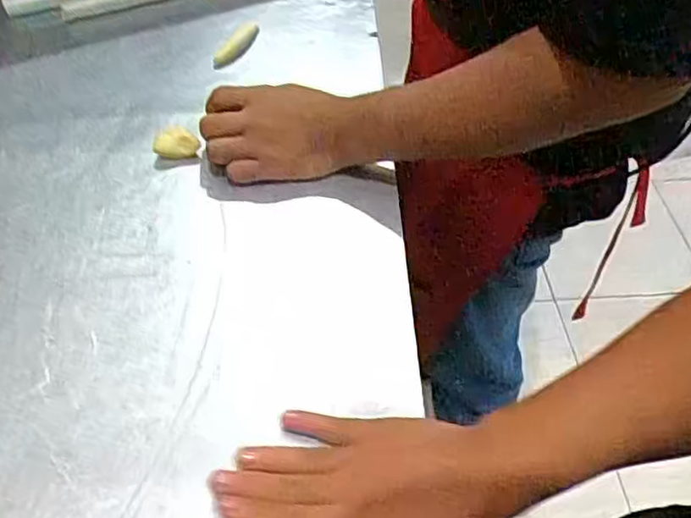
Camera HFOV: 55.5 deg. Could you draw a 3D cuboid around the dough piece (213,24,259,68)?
[{"bbox_3d":[-0.115,-0.221,0.683,0.060,0.021,0.019,-39,50,17],"label":"dough piece"}]

